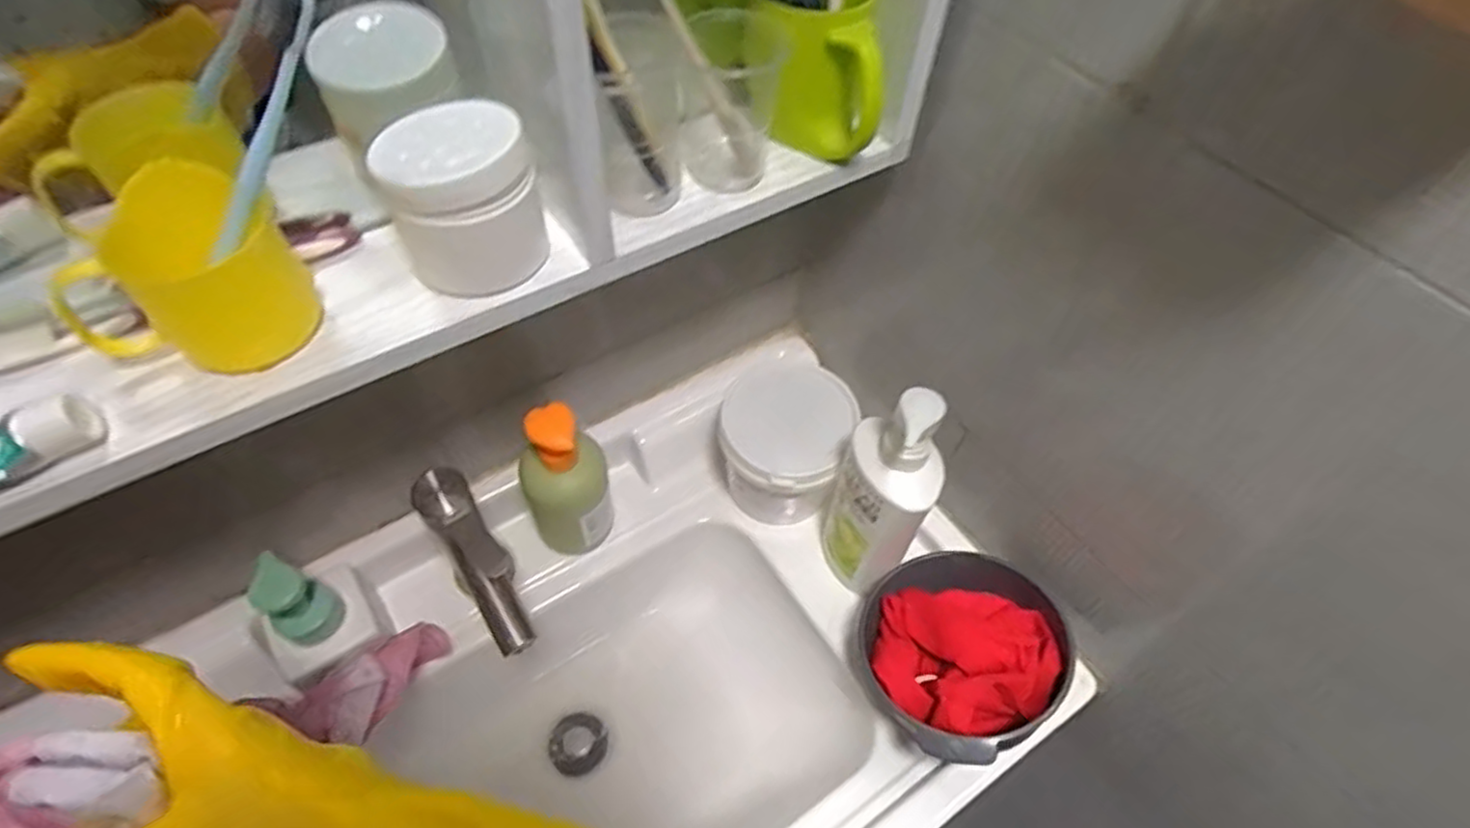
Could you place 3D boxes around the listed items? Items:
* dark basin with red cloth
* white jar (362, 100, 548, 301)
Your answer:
[{"bbox_3d":[0.188,0.188,0.594,0.170,0.061,0.151,-29,61,-21],"label":"dark basin with red cloth"},{"bbox_3d":[-0.148,-0.116,0.393,0.073,0.082,0.079,1,55,-2],"label":"white jar"}]

